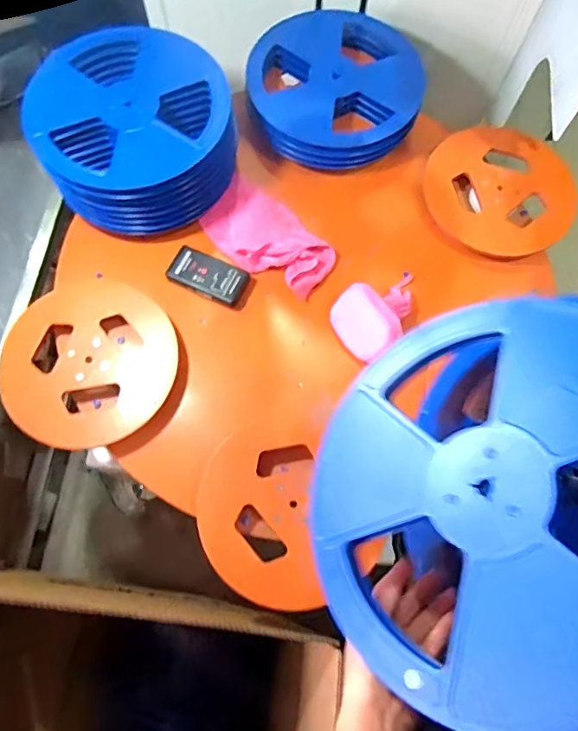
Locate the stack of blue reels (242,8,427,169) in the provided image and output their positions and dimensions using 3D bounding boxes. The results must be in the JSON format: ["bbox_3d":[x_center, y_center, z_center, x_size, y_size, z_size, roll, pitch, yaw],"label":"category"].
[{"bbox_3d":[0.081,-0.525,0.965,0.312,0.073,0.316,-5,72,-3],"label":"stack of blue reels"}]

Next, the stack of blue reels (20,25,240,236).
[{"bbox_3d":[-0.266,-0.400,0.891,0.312,0.148,0.302,-34,76,-11],"label":"stack of blue reels"}]

